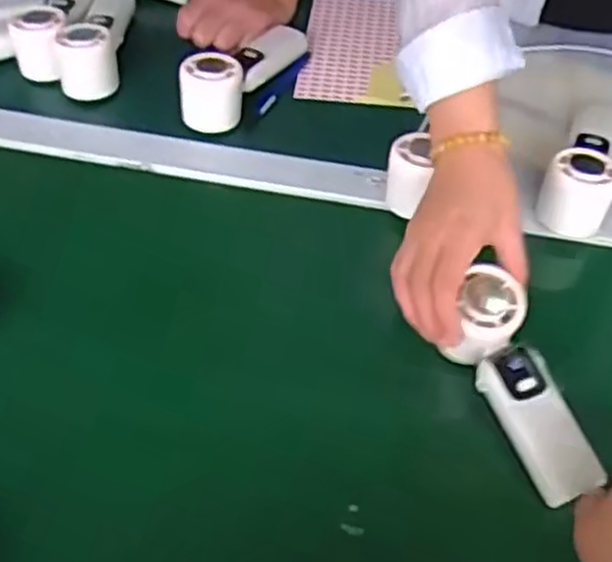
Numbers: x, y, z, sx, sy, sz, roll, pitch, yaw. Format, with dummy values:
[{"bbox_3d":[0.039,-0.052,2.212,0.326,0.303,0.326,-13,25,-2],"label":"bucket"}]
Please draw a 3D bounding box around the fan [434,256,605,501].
[{"bbox_3d":[0.142,0.074,0.530,0.053,0.042,0.160,-17,72,-13],"label":"fan"}]

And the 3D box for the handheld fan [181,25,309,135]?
[{"bbox_3d":[-0.057,-0.209,0.750,0.048,0.069,0.170,25,55,19],"label":"handheld fan"}]

